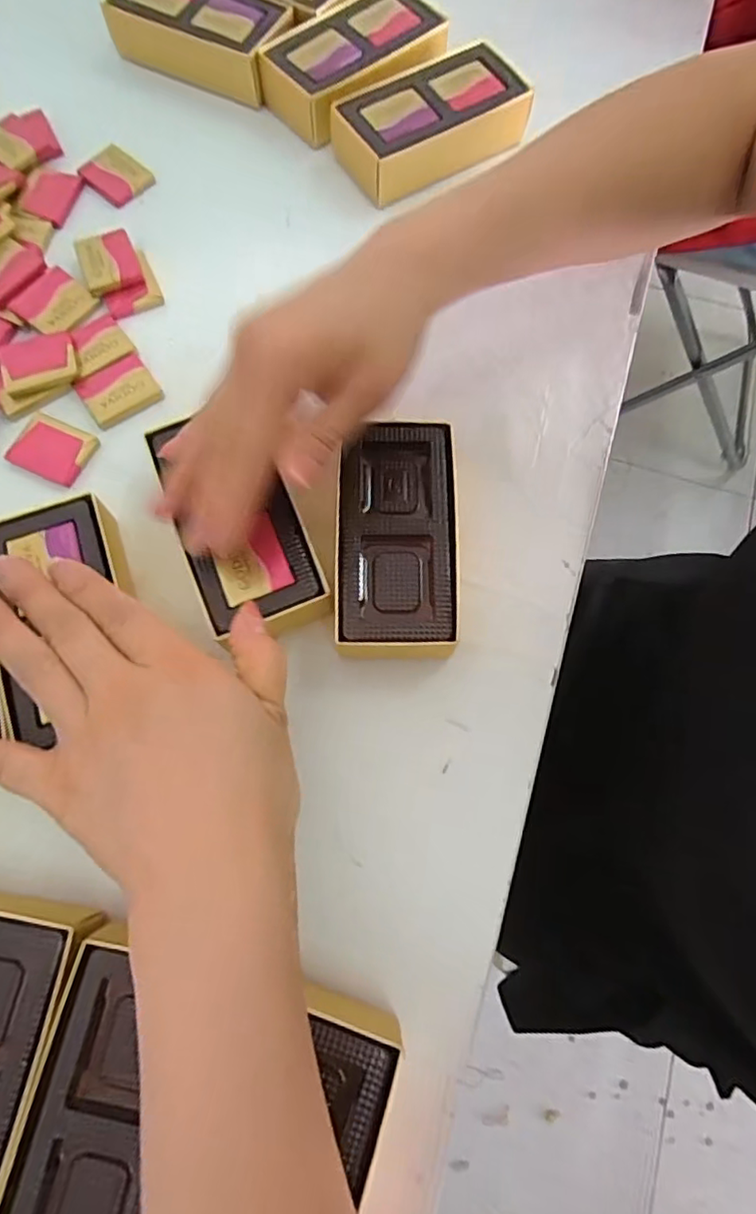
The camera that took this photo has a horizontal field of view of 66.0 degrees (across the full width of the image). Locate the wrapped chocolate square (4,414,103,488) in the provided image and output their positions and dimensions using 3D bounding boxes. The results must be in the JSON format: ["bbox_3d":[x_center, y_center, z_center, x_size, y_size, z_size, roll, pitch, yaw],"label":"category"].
[{"bbox_3d":[-0.176,-0.085,0.314,0.040,0.004,0.033,26,75,7],"label":"wrapped chocolate square"}]

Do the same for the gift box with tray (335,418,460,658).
[{"bbox_3d":[0.009,-0.031,0.288,0.056,0.033,0.119,1,73,0],"label":"gift box with tray"}]

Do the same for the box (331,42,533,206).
[{"bbox_3d":[0.034,-0.303,0.373,0.121,0.036,0.066,-32,76,-9],"label":"box"}]

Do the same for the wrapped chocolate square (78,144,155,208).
[{"bbox_3d":[-0.167,-0.276,0.371,0.037,0.005,0.031,39,77,11],"label":"wrapped chocolate square"}]

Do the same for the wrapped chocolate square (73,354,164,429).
[{"bbox_3d":[-0.145,-0.121,0.324,0.038,0.005,0.034,-33,76,-10],"label":"wrapped chocolate square"}]

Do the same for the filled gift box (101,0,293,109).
[{"bbox_3d":[-0.117,-0.388,0.393,0.111,0.034,0.057,22,74,7],"label":"filled gift box"}]

